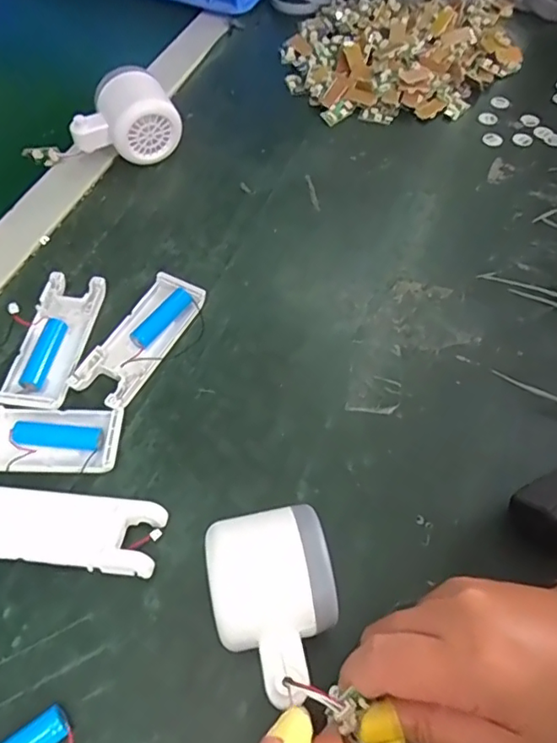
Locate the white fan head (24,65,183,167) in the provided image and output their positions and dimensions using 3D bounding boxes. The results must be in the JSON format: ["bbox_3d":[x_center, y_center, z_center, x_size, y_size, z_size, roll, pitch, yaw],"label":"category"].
[{"bbox_3d":[-0.146,-0.201,0.454,0.121,0.057,0.060,-27,63,-18],"label":"white fan head"}]

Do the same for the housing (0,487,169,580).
[{"bbox_3d":[-0.115,0.086,0.296,0.103,0.016,0.038,7,58,2],"label":"housing"}]

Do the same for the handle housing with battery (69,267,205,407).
[{"bbox_3d":[-0.091,-0.022,0.367,0.041,0.011,0.104,26,60,13],"label":"handle housing with battery"}]

